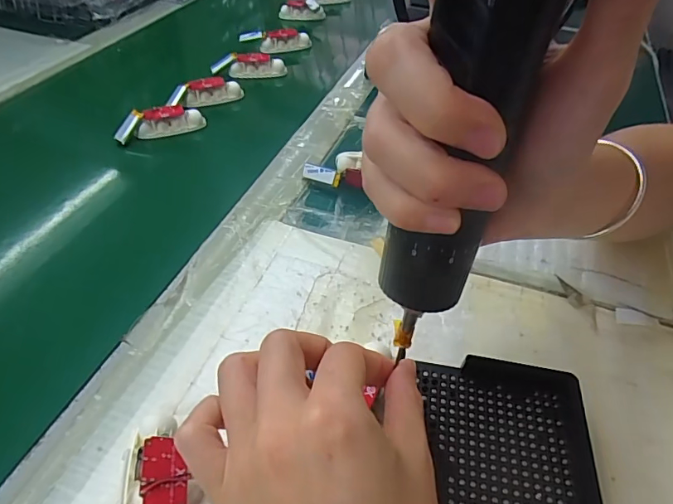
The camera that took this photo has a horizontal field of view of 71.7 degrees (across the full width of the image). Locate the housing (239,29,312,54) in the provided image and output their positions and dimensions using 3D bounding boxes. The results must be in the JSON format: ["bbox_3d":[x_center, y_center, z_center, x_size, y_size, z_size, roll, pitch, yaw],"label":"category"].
[{"bbox_3d":[-0.077,-0.275,0.602,0.090,0.027,0.018,-9,45,-11],"label":"housing"}]

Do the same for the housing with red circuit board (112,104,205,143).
[{"bbox_3d":[-0.169,-0.125,0.446,0.081,0.024,0.016,-20,48,-20],"label":"housing with red circuit board"}]

